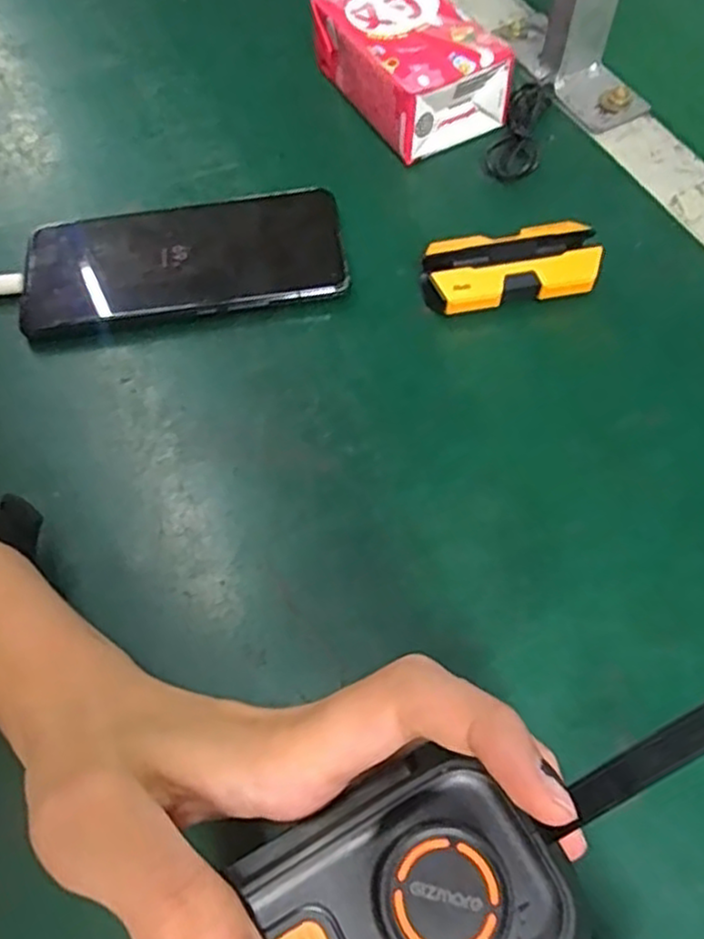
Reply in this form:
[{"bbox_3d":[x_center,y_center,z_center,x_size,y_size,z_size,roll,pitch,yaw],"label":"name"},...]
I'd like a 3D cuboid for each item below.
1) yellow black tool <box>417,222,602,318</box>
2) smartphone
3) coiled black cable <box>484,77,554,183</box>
[{"bbox_3d":[0.073,-0.093,0.333,0.079,0.023,0.035,-12,62,-4],"label":"yellow black tool"},{"bbox_3d":[-0.083,-0.105,0.351,0.154,0.012,0.076,-9,62,-2],"label":"smartphone"},{"bbox_3d":[0.091,-0.188,0.385,0.027,0.015,0.078,13,63,9],"label":"coiled black cable"}]

